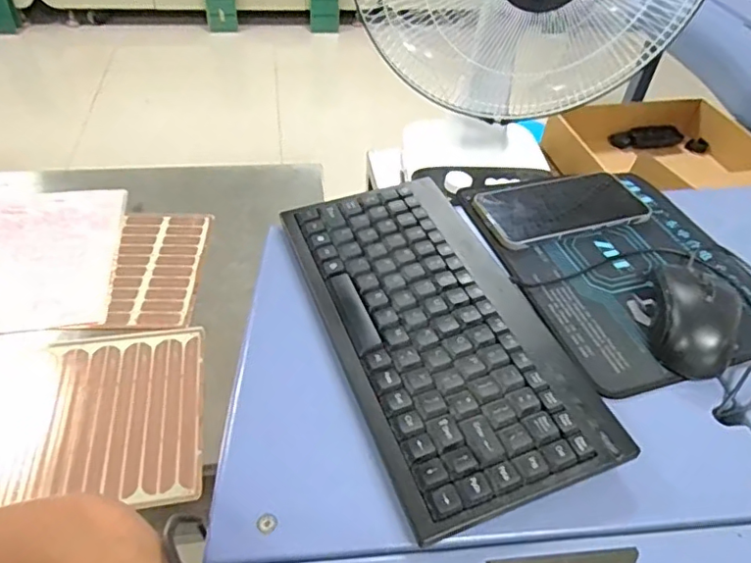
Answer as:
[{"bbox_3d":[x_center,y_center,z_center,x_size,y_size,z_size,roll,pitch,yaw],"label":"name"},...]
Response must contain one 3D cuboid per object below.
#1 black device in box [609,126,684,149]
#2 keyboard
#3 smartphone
[{"bbox_3d":[0.572,-0.305,1.178,0.160,0.040,0.027,-2,47,-6],"label":"black device in box"},{"bbox_3d":[0.038,0.027,0.411,0.151,0.025,0.290,-16,50,-18],"label":"keyboard"},{"bbox_3d":[0.174,-0.073,0.530,0.160,0.007,0.083,-13,49,-15],"label":"smartphone"}]

